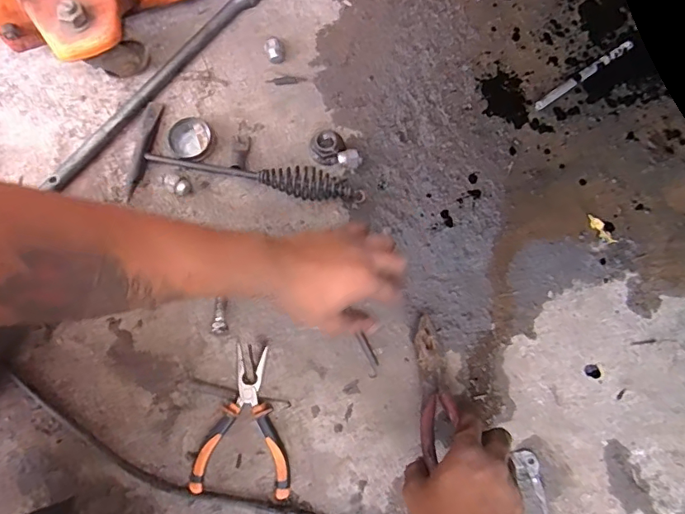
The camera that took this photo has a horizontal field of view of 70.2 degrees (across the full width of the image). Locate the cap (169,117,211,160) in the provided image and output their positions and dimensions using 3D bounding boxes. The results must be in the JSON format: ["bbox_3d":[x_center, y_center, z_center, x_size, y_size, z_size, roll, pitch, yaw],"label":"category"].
[{"bbox_3d":[-0.173,-0.133,0.556,0.047,0.010,0.051,0,78,0],"label":"cap"}]

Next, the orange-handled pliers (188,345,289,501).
[{"bbox_3d":[-0.093,0.164,0.487,0.092,0.019,0.137,7,78,1],"label":"orange-handled pliers"}]

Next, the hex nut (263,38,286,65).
[{"bbox_3d":[-0.080,-0.244,0.576,0.024,0.018,0.028,-12,78,-3],"label":"hex nut"}]

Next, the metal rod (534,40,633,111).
[{"bbox_3d":[0.287,-0.215,0.577,0.143,0.014,0.011,-34,80,-7],"label":"metal rod"}]

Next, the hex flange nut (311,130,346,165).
[{"bbox_3d":[-0.017,-0.123,0.550,0.037,0.018,0.035,-4,78,-1],"label":"hex flange nut"}]

